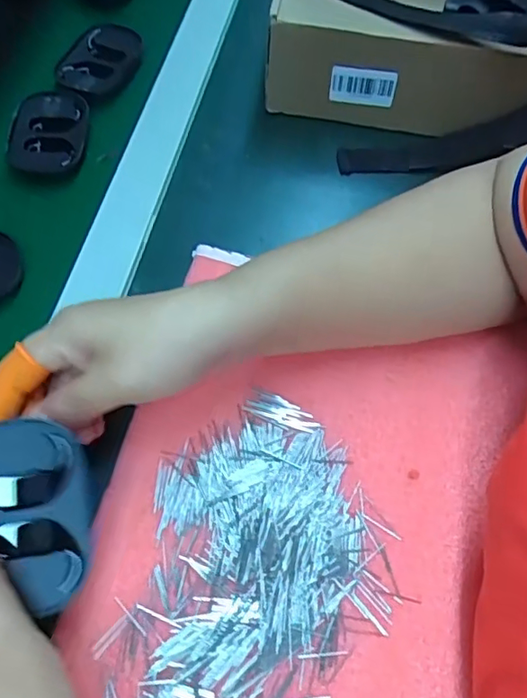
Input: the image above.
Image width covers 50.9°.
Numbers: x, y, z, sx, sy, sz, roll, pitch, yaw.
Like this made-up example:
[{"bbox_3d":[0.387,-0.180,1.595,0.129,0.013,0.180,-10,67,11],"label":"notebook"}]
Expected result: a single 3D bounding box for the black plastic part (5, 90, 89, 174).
[{"bbox_3d":[-0.171,-0.176,0.444,0.058,0.007,0.082,5,67,-4],"label":"black plastic part"}]

